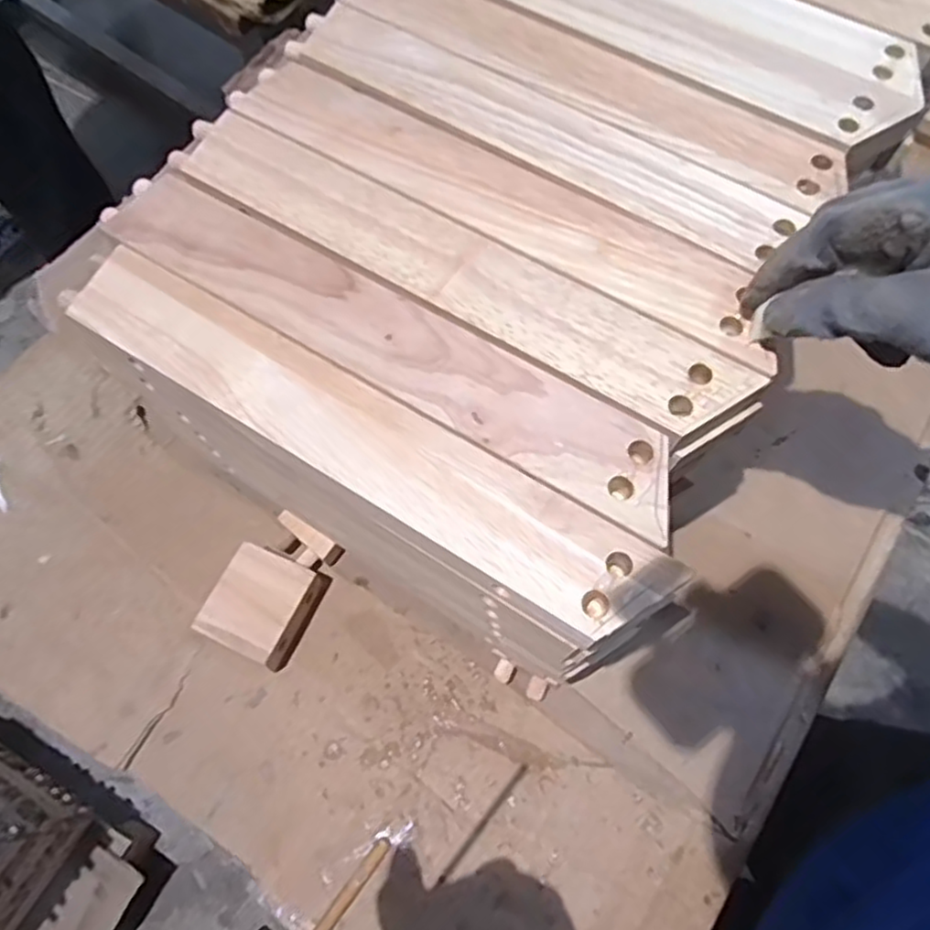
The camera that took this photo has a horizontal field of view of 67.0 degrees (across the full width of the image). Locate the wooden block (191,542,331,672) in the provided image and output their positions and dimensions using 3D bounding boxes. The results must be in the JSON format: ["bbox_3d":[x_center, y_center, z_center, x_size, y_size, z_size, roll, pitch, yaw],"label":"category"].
[{"bbox_3d":[-0.129,0.089,0.450,0.055,0.033,0.063,20,70,9],"label":"wooden block"}]

